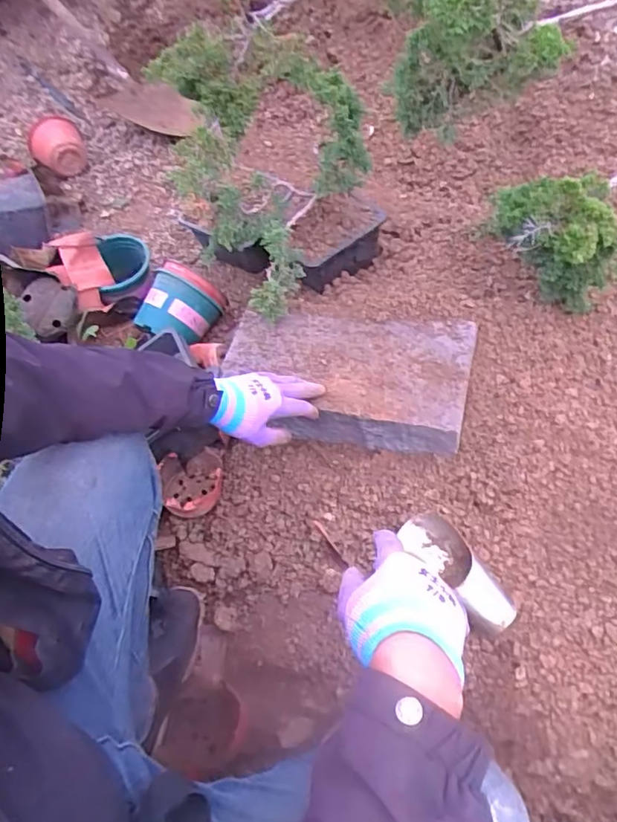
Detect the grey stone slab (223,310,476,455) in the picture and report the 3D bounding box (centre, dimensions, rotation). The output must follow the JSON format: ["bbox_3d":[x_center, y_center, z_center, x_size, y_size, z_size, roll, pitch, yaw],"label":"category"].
[{"bbox_3d":[0.051,-0.047,0.848,0.341,0.104,0.168,9,58,11],"label":"grey stone slab"}]

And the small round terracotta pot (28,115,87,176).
[{"bbox_3d":[-0.595,-0.624,1.377,0.120,0.097,0.117,-24,58,-10],"label":"small round terracotta pot"}]

